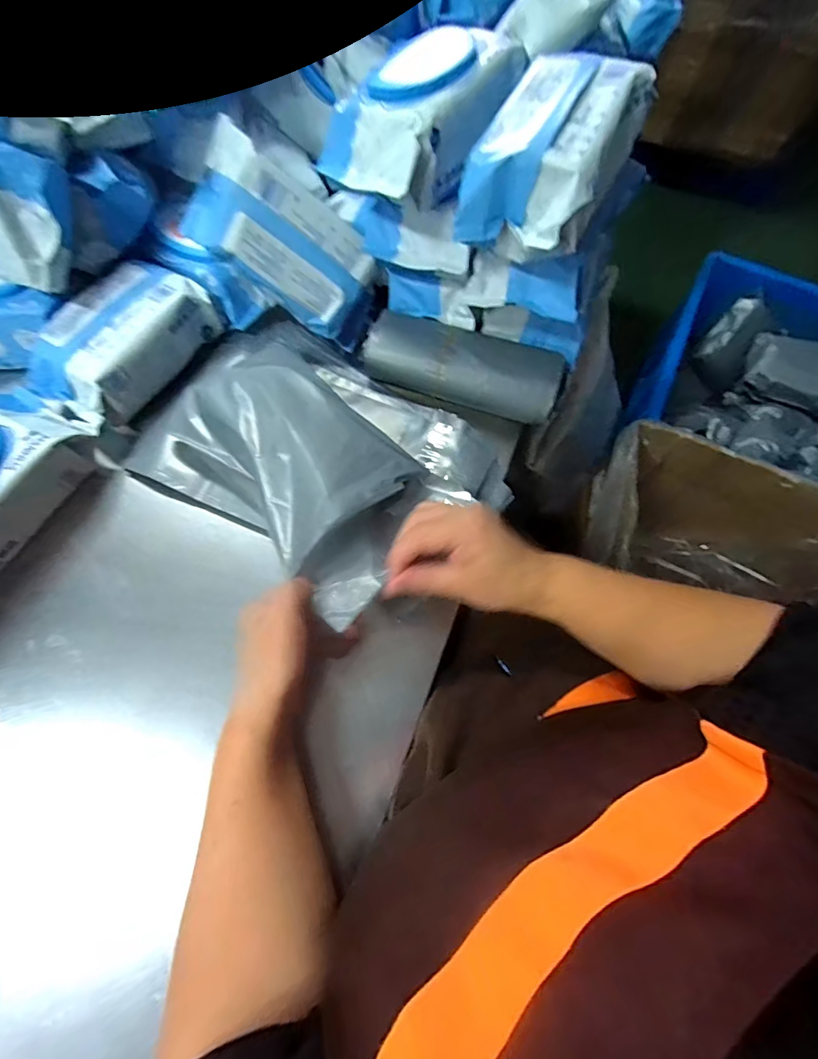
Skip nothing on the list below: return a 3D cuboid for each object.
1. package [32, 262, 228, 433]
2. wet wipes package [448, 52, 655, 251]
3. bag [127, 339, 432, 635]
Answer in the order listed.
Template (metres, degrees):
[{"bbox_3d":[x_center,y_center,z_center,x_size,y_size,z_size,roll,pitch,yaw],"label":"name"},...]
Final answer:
[{"bbox_3d":[-0.298,-0.195,0.477,0.103,0.059,0.181,31,70,9],"label":"package"},{"bbox_3d":[0.117,-0.305,0.383,0.106,0.077,0.163,28,70,8],"label":"wet wipes package"},{"bbox_3d":[-0.112,-0.057,0.423,0.273,0.085,0.157,36,71,11],"label":"bag"}]

